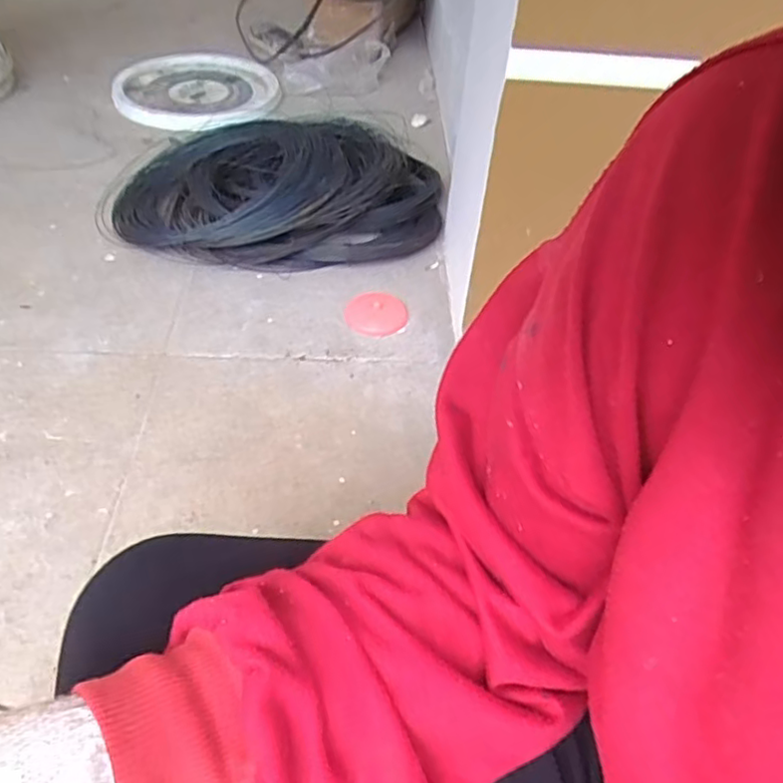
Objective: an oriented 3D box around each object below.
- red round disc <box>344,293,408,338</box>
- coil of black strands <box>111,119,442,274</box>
[{"bbox_3d":[-0.019,-0.098,0.821,0.077,0.016,0.075,3,47,-3],"label":"red round disc"},{"bbox_3d":[-0.158,-0.295,0.949,0.470,0.113,0.333,-11,49,-15],"label":"coil of black strands"}]

